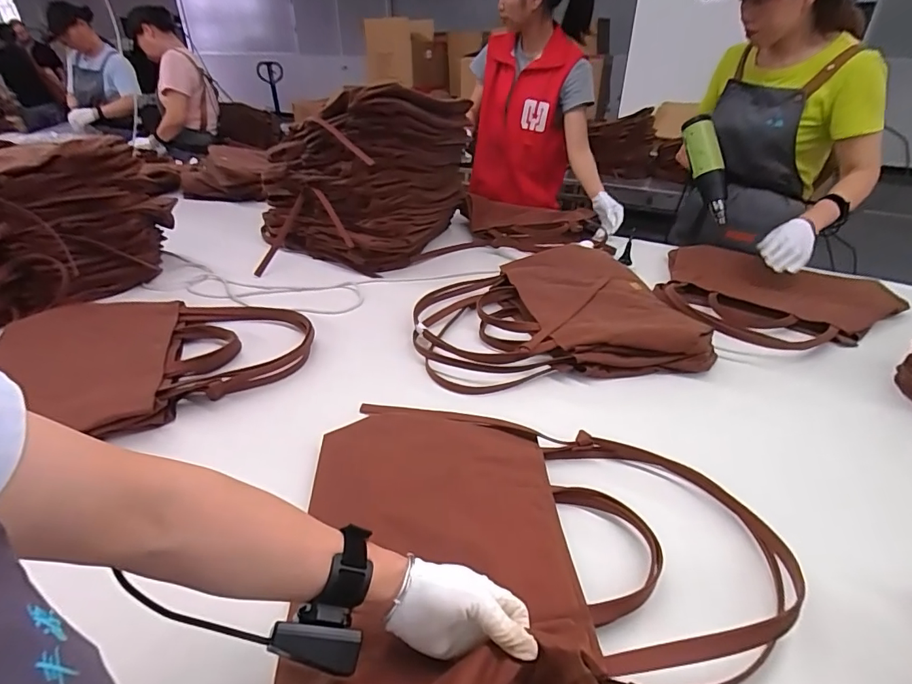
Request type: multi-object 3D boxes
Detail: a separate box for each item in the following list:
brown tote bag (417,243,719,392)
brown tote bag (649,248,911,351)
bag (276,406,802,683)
[{"bbox_3d":[0.165,-0.063,0.941,0.495,0.066,0.439,-8,32,-13],"label":"brown tote bag"},{"bbox_3d":[0.633,-0.077,0.981,0.441,0.072,0.431,23,38,32],"label":"brown tote bag"},{"bbox_3d":[0.082,0.199,0.519,0.491,0.061,0.419,-5,32,-9],"label":"bag"}]

